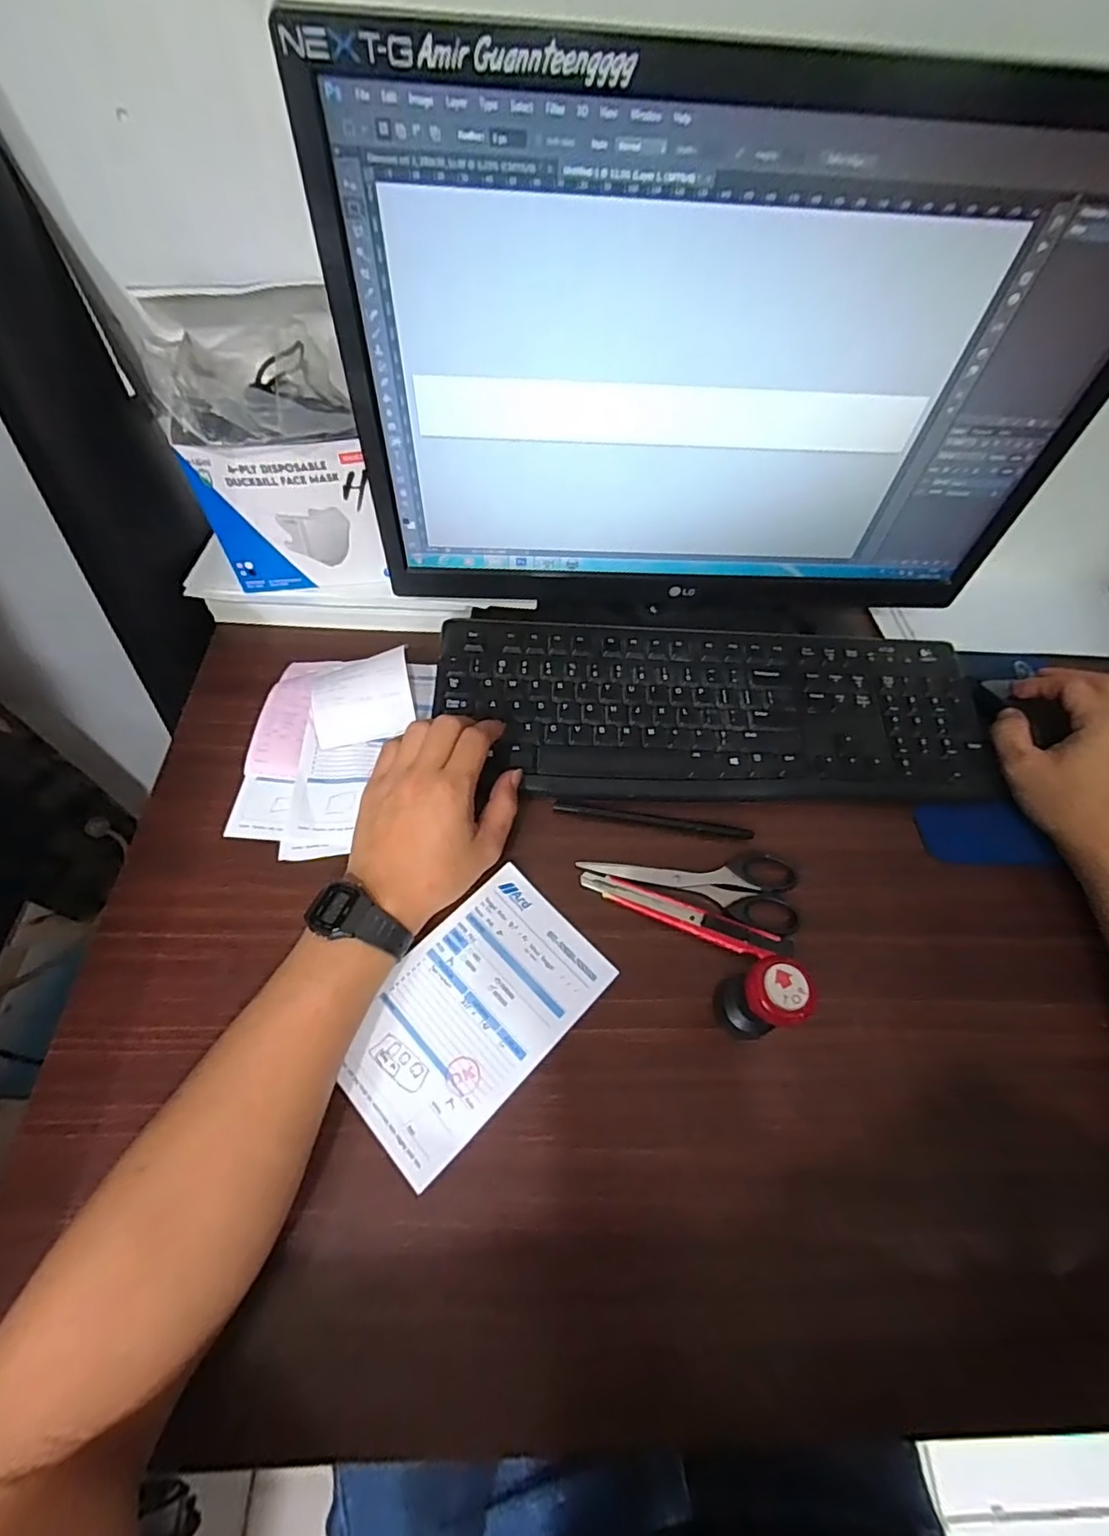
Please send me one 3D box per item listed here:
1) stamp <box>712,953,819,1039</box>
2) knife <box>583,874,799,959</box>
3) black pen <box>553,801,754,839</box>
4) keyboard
[{"bbox_3d":[0.120,0.135,0.336,0.032,0.077,0.035,-13,62,-12],"label":"stamp"},{"bbox_3d":[0.088,0.101,0.393,0.142,0.014,0.019,20,60,7],"label":"knife"},{"bbox_3d":[0.074,0.039,0.434,0.149,0.009,0.008,8,59,1],"label":"black pen"},{"bbox_3d":[0.124,-0.047,0.463,0.428,0.026,0.149,4,59,-1],"label":"keyboard"}]

